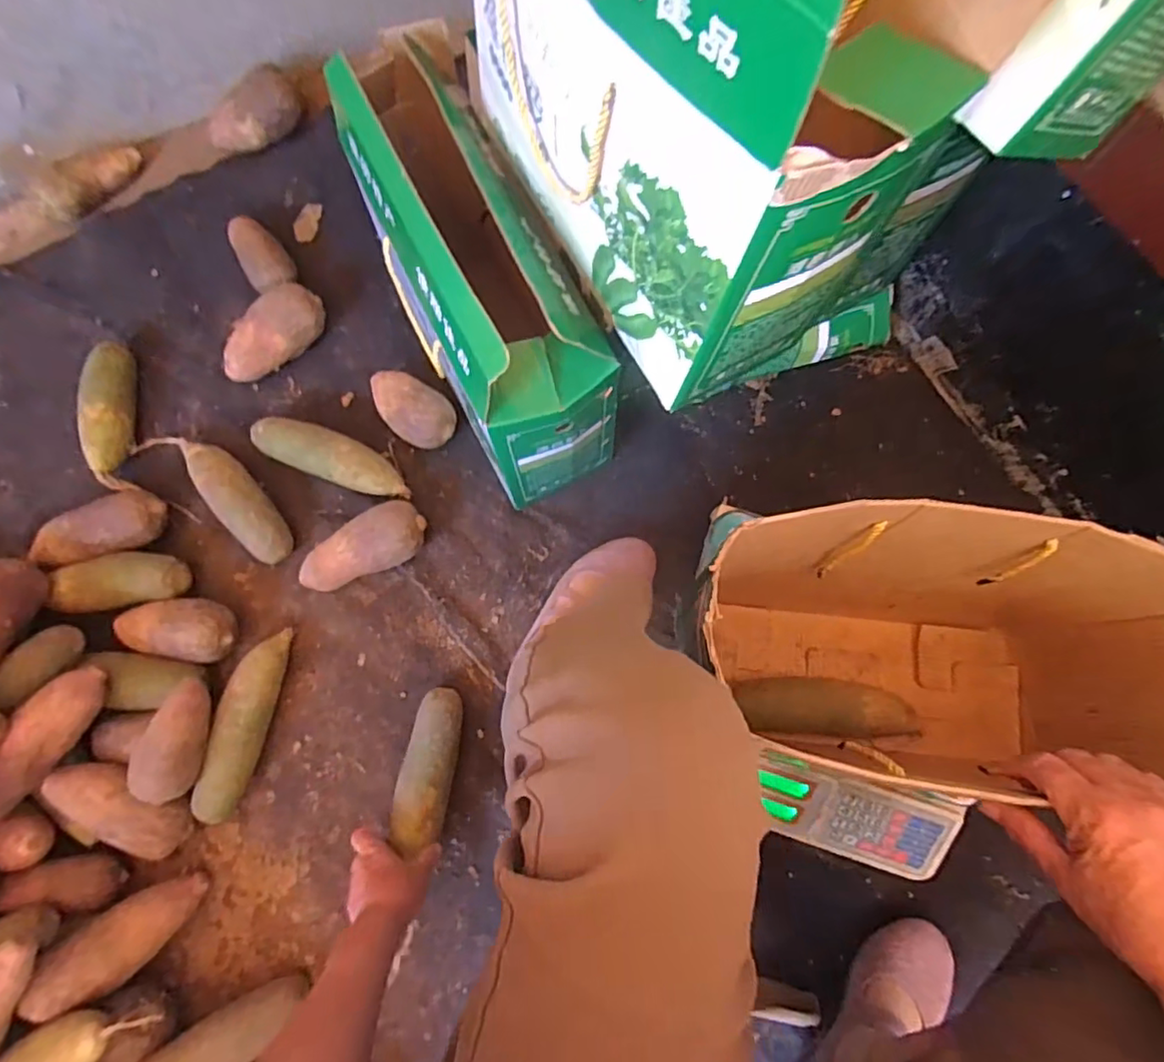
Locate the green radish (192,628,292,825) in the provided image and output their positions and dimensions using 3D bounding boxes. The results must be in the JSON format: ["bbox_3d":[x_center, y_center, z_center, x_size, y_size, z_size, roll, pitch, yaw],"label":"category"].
[{"bbox_3d":[-0.382,0.217,0.695,0.049,0.056,0.210,8,74,3],"label":"green radish"}]

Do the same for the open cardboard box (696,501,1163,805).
[{"bbox_3d":[0.280,0.102,0.515,0.385,0.269,0.171,6,74,2],"label":"open cardboard box"}]

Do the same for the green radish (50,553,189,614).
[{"bbox_3d":[-0.548,0.064,0.735,0.147,0.056,0.067,-8,74,-2],"label":"green radish"}]

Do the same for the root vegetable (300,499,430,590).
[{"bbox_3d":[-0.265,0.020,0.739,0.154,0.061,0.064,-20,75,-5],"label":"root vegetable"}]

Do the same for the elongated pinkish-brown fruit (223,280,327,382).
[{"bbox_3d":[-0.410,-0.259,0.810,0.065,0.062,0.153,41,78,11],"label":"elongated pinkish-brown fruit"}]

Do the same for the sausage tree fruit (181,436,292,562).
[{"bbox_3d":[-0.433,-0.047,0.753,0.059,0.065,0.198,-36,77,-9],"label":"sausage tree fruit"}]

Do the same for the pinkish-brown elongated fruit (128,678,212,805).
[{"bbox_3d":[-0.428,0.220,0.645,0.053,0.048,0.119,10,74,3],"label":"pinkish-brown elongated fruit"}]

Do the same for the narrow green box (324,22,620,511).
[{"bbox_3d":[-0.096,-0.243,0.664,0.139,0.347,0.356,-26,75,-7],"label":"narrow green box"}]

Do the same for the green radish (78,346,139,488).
[{"bbox_3d":[-0.612,-0.149,0.786,0.052,0.054,0.200,-8,74,-2],"label":"green radish"}]

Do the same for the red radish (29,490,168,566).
[{"bbox_3d":[-0.585,0.003,0.746,0.144,0.064,0.069,-27,76,-7],"label":"red radish"}]

